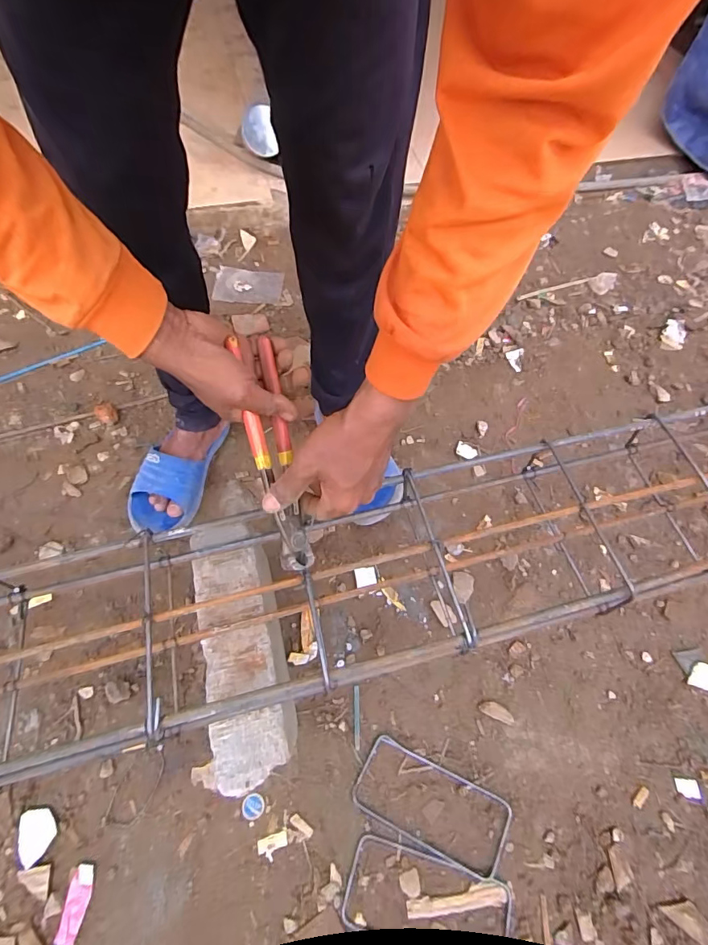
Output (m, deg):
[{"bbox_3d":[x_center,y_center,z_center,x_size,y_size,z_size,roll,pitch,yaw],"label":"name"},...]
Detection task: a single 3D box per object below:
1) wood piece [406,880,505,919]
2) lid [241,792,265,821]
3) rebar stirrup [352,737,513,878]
[{"bbox_3d":[0.125,0.524,0.554,0.120,0.006,0.022,-8,64,-6],"label":"wood piece"},{"bbox_3d":[-0.131,0.433,0.585,0.028,0.004,0.028,1,63,-2],"label":"lid"},{"bbox_3d":[0.102,0.437,0.594,0.200,0.004,0.091,25,65,10],"label":"rebar stirrup"}]

